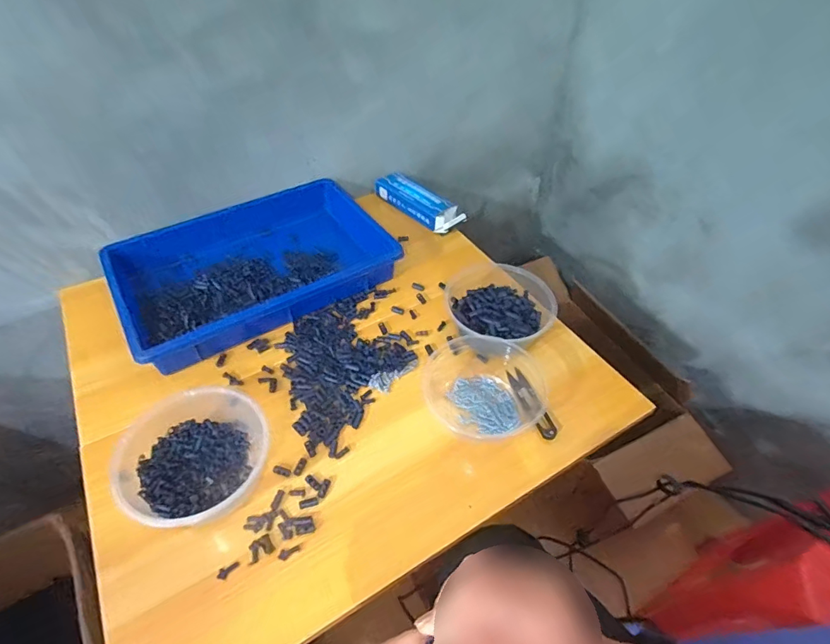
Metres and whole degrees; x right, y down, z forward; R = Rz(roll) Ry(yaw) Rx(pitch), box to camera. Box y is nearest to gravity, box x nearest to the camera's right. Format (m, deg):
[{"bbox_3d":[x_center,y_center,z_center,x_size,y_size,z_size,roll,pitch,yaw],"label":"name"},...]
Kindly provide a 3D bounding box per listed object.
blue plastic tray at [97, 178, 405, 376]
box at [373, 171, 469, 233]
[{"bbox_3d":[-0.247,-0.104,0.694,0.370,0.053,0.286,-26,53,-24],"label":"blue plastic tray"},{"bbox_3d":[0.006,-0.211,0.820,0.056,0.040,0.181,-34,57,-29],"label":"box"}]

